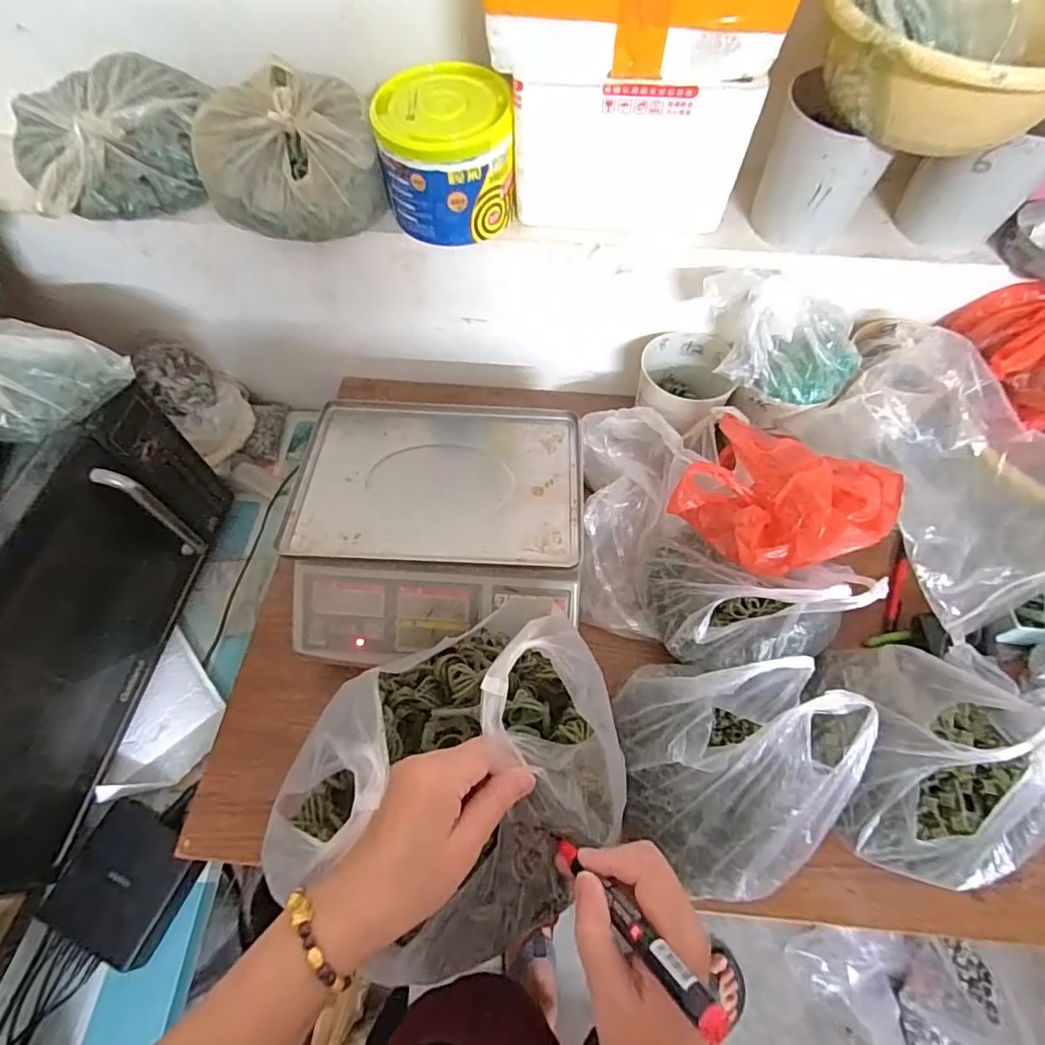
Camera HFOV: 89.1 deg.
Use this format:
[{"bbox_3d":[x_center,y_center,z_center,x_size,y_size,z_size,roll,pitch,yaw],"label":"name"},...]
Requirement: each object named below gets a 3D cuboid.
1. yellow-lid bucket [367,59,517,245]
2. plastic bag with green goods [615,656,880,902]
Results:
[{"bbox_3d":[-0.076,-0.373,0.545,0.131,0.113,0.116,-3,60,-2],"label":"yellow-lid bucket"},{"bbox_3d":[0.164,0.194,0.424,0.177,0.144,0.174,16,61,9],"label":"plastic bag with green goods"}]

